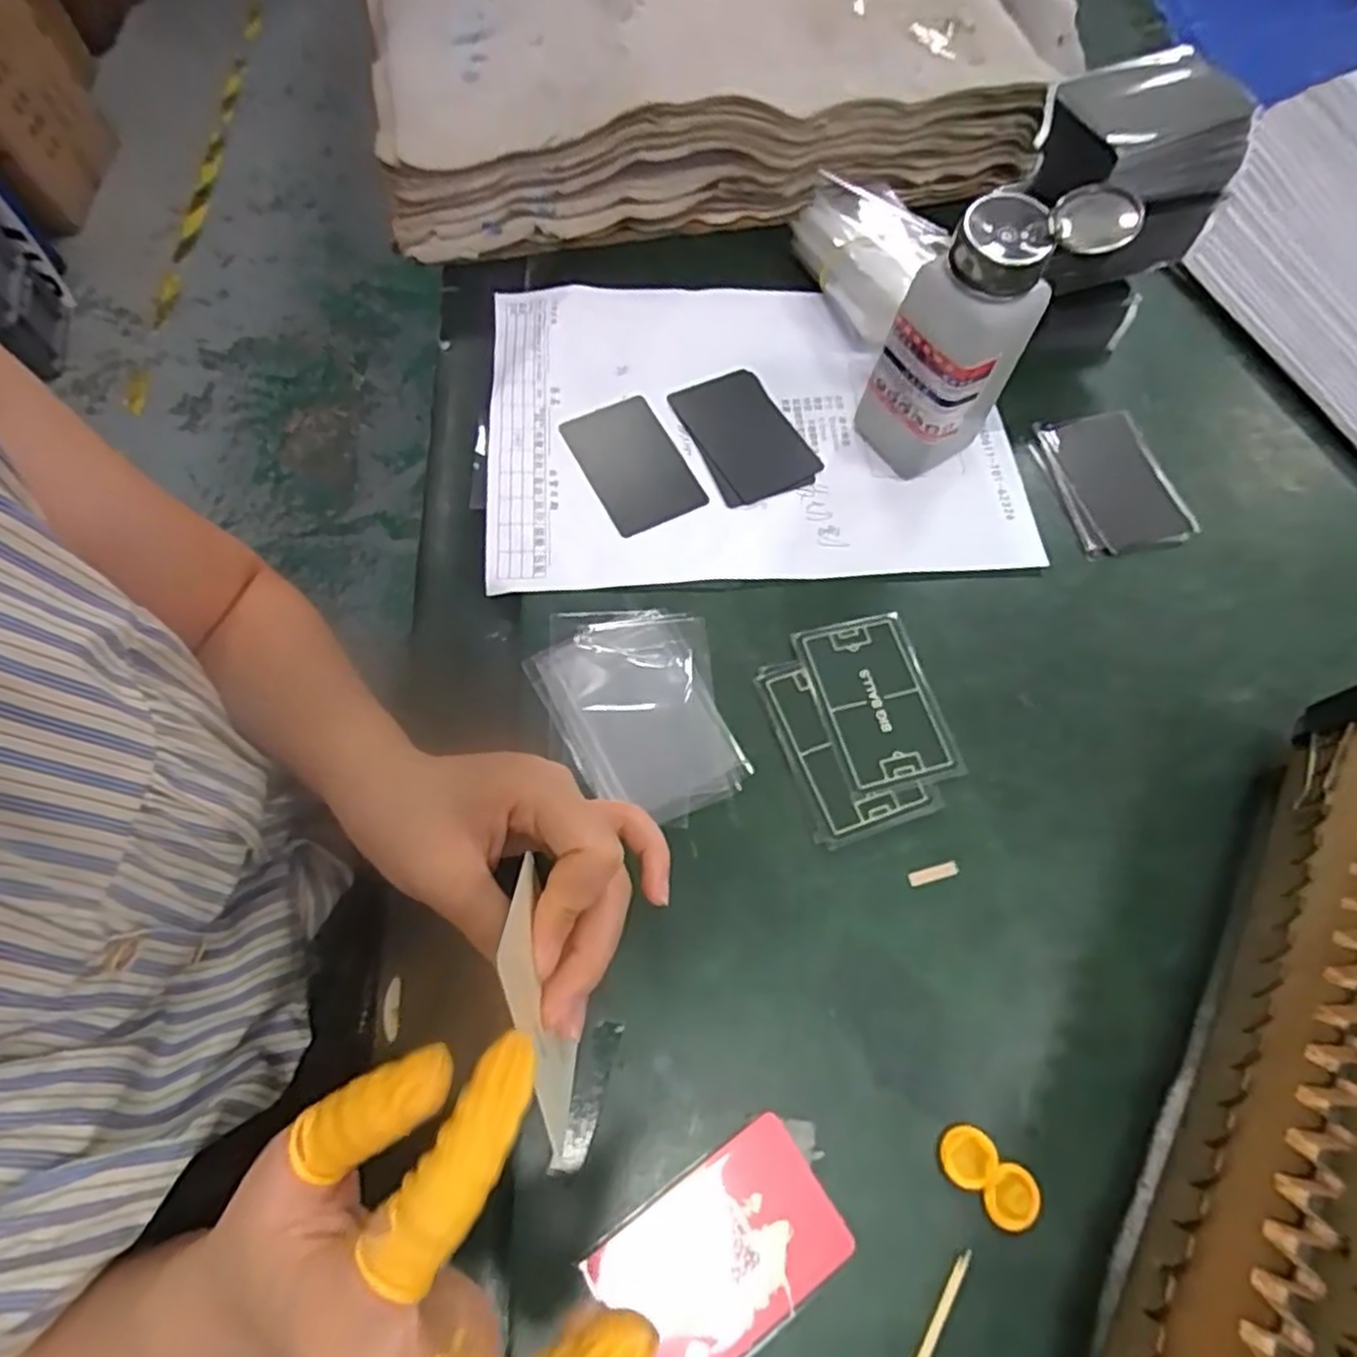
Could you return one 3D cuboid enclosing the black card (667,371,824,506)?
[{"bbox_3d":[0.039,-0.143,0.420,0.054,0.005,0.089,-27,68,-11],"label":"black card"}]

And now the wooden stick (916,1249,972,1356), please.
[{"bbox_3d":[0.089,0.235,0.254,0.004,0.004,0.063,34,70,12],"label":"wooden stick"}]

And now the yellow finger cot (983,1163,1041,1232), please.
[{"bbox_3d":[0.126,0.196,0.271,0.019,0.004,0.020,1,67,-1],"label":"yellow finger cot"}]

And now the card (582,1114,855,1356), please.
[{"bbox_3d":[0.016,0.211,0.262,0.085,0.004,0.053,-31,71,-13],"label":"card"}]

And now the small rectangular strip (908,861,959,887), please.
[{"bbox_3d":[0.113,0.086,0.320,0.023,0.004,0.006,-14,68,-7],"label":"small rectangular strip"}]

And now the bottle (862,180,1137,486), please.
[{"bbox_3d":[0.143,-0.167,0.359,0.074,0.138,0.056,-15,69,-8],"label":"bottle"}]

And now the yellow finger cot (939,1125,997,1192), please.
[{"bbox_3d":[0.111,0.183,0.275,0.021,0.004,0.020,11,67,3],"label":"yellow finger cot"}]

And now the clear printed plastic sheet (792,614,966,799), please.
[{"bbox_3d":[0.096,0.011,0.351,0.055,0.004,0.088,-13,68,-7],"label":"clear printed plastic sheet"}]

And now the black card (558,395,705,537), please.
[{"bbox_3d":[-0.026,-0.121,0.409,0.055,0.004,0.086,-26,70,-12],"label":"black card"}]

